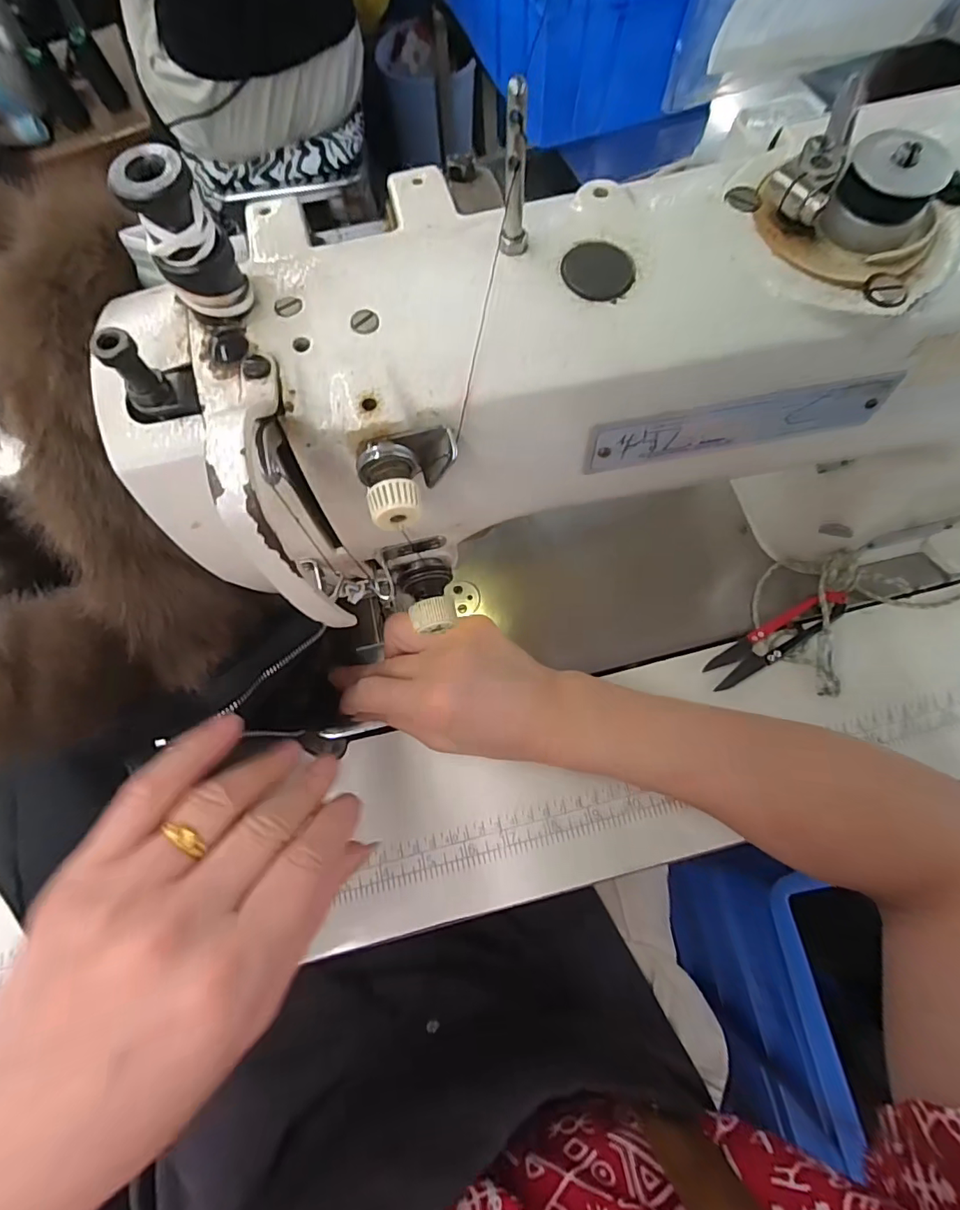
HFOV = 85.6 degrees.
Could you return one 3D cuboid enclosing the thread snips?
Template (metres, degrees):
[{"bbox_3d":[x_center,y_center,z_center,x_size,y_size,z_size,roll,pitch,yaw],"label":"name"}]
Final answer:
[{"bbox_3d":[0.193,0.021,0.338,0.102,0.013,0.020,-27,73,-7],"label":"thread snips"}]

